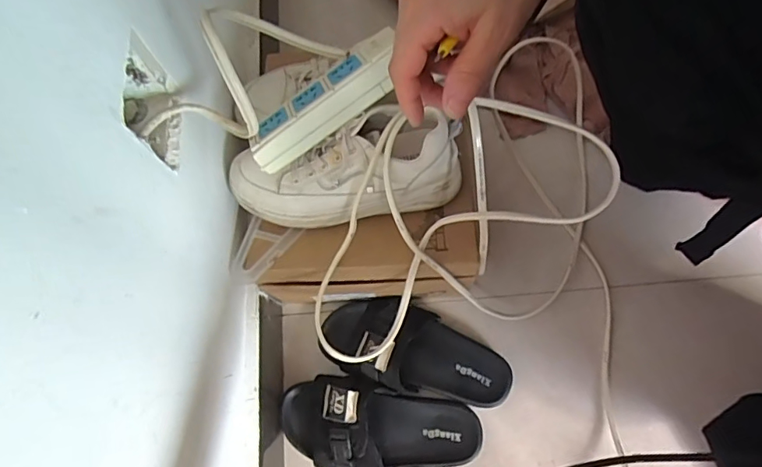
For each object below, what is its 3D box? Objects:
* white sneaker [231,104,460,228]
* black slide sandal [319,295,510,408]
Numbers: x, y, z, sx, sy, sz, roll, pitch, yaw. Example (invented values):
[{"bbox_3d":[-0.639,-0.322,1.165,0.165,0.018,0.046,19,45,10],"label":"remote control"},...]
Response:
[{"bbox_3d":[-0.039,-0.065,0.514,0.238,0.100,0.086,-9,72,12],"label":"white sneaker"},{"bbox_3d":[0.043,0.143,0.601,0.243,0.057,0.105,18,75,8],"label":"black slide sandal"}]

